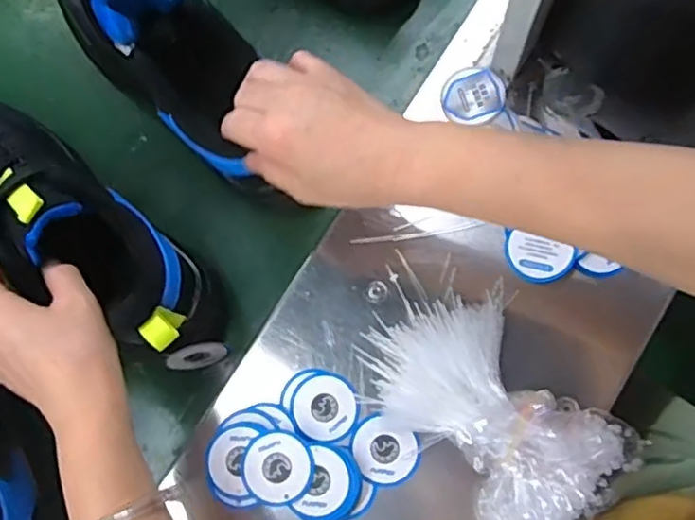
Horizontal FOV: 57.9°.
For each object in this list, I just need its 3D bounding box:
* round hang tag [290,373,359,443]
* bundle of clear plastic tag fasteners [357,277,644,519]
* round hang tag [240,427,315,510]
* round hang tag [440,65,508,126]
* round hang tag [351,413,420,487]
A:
[{"bbox_3d":[-0.017,0.107,0.454,0.046,0.007,0.047,0,80,0],"label":"round hang tag"},{"bbox_3d":[0.098,0.102,0.429,0.114,0.056,0.169,-42,82,-7],"label":"bundle of clear plastic tag fasteners"},{"bbox_3d":[-0.048,0.143,0.433,0.047,0.008,0.049,-1,73,2],"label":"round hang tag"},{"bbox_3d":[0.100,-0.129,0.497,0.049,0.006,0.049,-3,76,14],"label":"round hang tag"},{"bbox_3d":[0.027,0.135,0.443,0.047,0.005,0.044,0,80,0],"label":"round hang tag"}]

